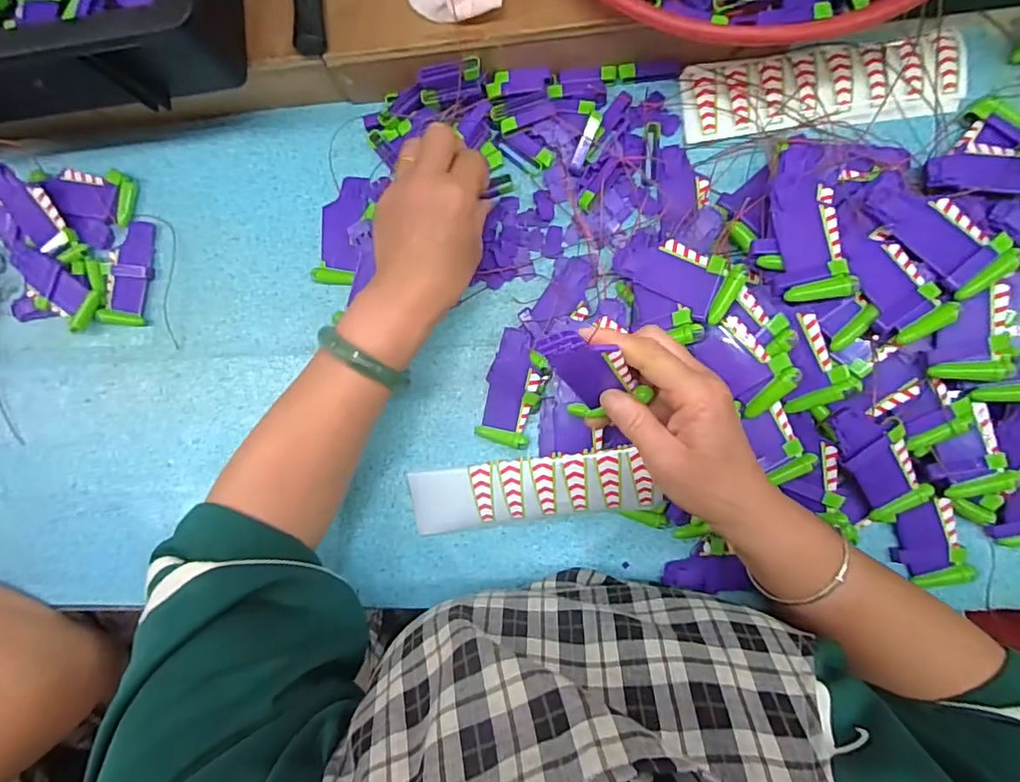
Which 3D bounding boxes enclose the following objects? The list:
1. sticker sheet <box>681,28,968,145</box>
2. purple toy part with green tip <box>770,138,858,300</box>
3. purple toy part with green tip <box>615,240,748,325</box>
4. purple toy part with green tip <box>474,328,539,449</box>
[{"bbox_3d":[0.233,-0.227,0.398,0.196,0.010,0.062,-4,86,7],"label":"sticker sheet"},{"bbox_3d":[0.201,-0.123,0.364,0.043,0.017,0.132,1,74,6],"label":"purple toy part with green tip"},{"bbox_3d":[0.117,-0.083,0.377,0.088,0.007,0.041,31,101,27],"label":"purple toy part with green tip"},{"bbox_3d":[0.002,-0.002,0.414,0.040,0.008,0.089,18,101,18],"label":"purple toy part with green tip"}]

